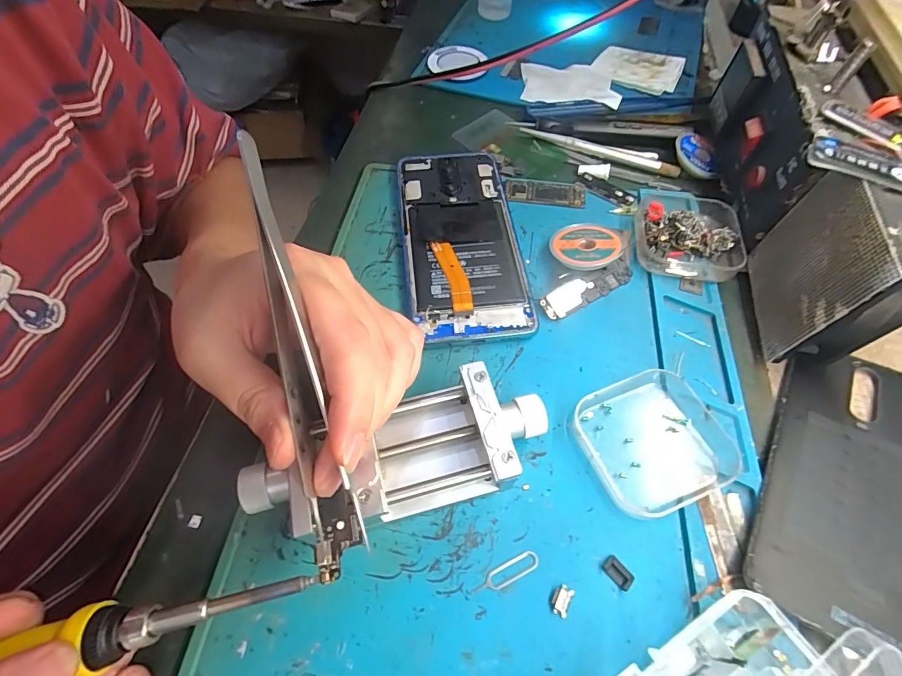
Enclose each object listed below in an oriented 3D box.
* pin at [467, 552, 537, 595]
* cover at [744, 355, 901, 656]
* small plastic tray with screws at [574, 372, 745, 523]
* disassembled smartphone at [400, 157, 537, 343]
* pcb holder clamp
[{"bbox_3d":[0.024,0.105,0.188,0.034,0.004,0.008,-24,61,-13],"label":"pin"},{"bbox_3d":[0.196,0.066,0.201,0.073,0.015,0.152,29,63,16],"label":"cover"},{"bbox_3d":[0.103,0.051,0.215,0.068,0.011,0.063,-21,62,-13],"label":"small plastic tray with screws"},{"bbox_3d":[0.006,-0.067,0.284,0.073,0.011,0.159,-6,60,-4],"label":"disassembled smartphone"},{"bbox_3d":[-0.023,0.054,0.199,0.137,0.034,0.053,-13,60,-8],"label":"pcb holder clamp"}]

